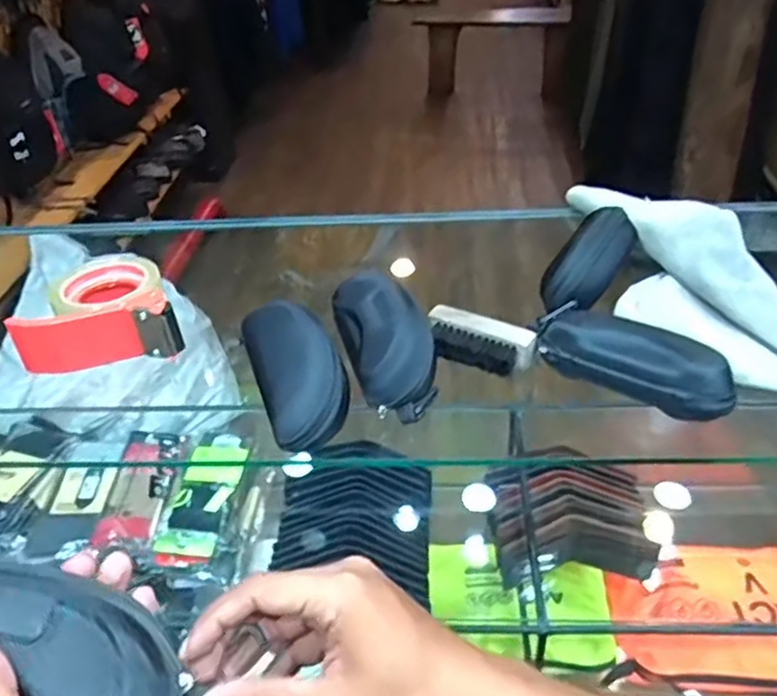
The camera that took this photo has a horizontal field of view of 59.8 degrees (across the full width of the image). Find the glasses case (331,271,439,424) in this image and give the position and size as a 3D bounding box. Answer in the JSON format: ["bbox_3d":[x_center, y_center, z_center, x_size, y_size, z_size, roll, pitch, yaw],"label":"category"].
[{"bbox_3d":[-0.005,-0.015,0.590,0.070,0.057,0.166,-15,40,-13],"label":"glasses case"}]

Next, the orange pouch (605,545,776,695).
[{"bbox_3d":[0.490,0.403,1.018,0.298,0.064,0.201,-1,39,4],"label":"orange pouch"}]

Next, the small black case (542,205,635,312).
[{"bbox_3d":[0.195,-0.092,0.648,0.056,0.043,0.143,19,45,26],"label":"small black case"}]

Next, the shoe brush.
[{"bbox_3d":[0.078,-0.008,0.600,0.098,0.026,0.046,23,46,30],"label":"shoe brush"}]

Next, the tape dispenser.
[{"bbox_3d":[-0.271,-0.036,0.644,0.139,0.052,0.107,-9,39,-6],"label":"tape dispenser"}]

